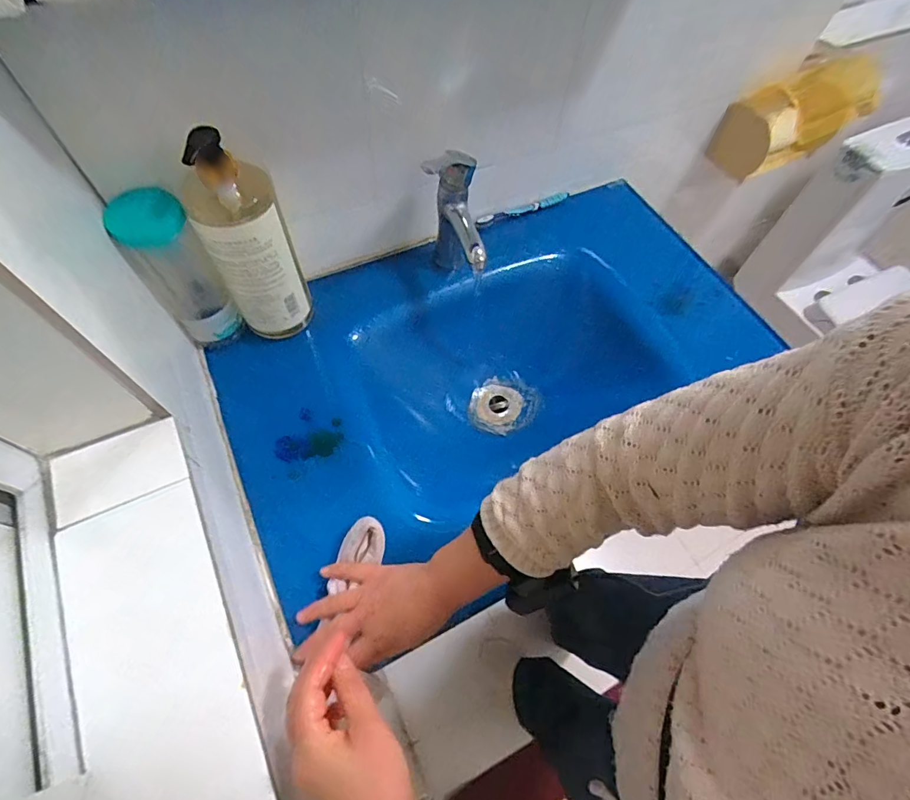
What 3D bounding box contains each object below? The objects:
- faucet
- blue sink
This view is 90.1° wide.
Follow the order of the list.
[{"bbox_3d":[-0.005,-0.231,0.643,0.068,0.211,0.146,-9,62,-9],"label":"faucet"},{"bbox_3d":[0.060,-0.061,0.735,0.779,0.159,0.417,-22,65,-15],"label":"blue sink"}]

